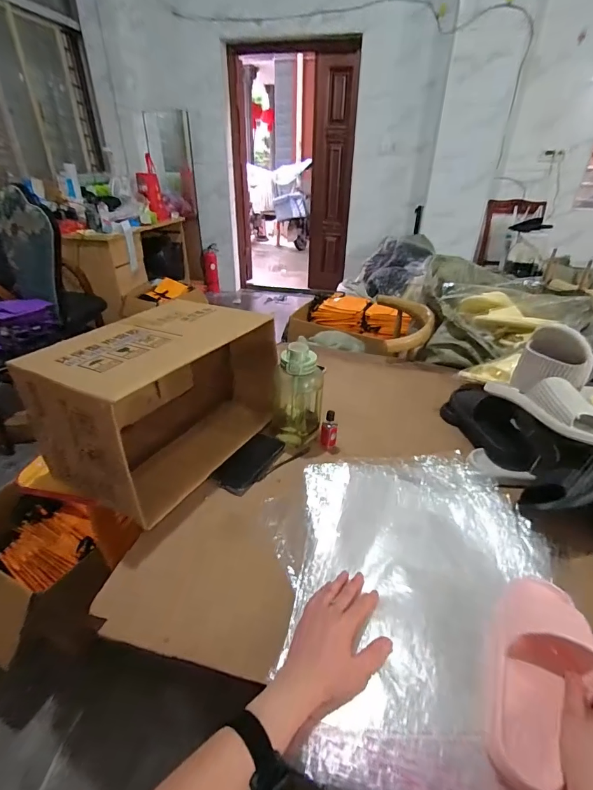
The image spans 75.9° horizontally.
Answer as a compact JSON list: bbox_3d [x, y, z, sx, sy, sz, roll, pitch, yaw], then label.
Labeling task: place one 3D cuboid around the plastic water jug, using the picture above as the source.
[{"bbox_3d":[0.000,-0.001,0.788,0.106,0.207,0.094,0,32,-1],"label":"plastic water jug"}]

